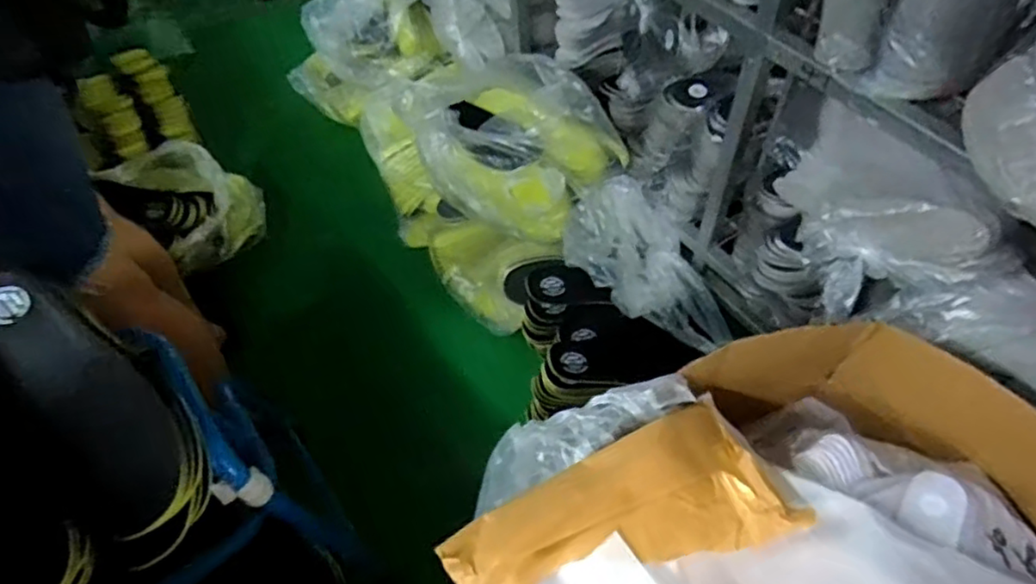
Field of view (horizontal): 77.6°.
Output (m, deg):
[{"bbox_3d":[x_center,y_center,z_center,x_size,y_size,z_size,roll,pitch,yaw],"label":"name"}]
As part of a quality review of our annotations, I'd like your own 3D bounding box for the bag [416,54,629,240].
[{"bbox_3d":[-0.003,-0.255,1.113,0.324,0.199,0.200,30,63,22],"label":"bag"}]

